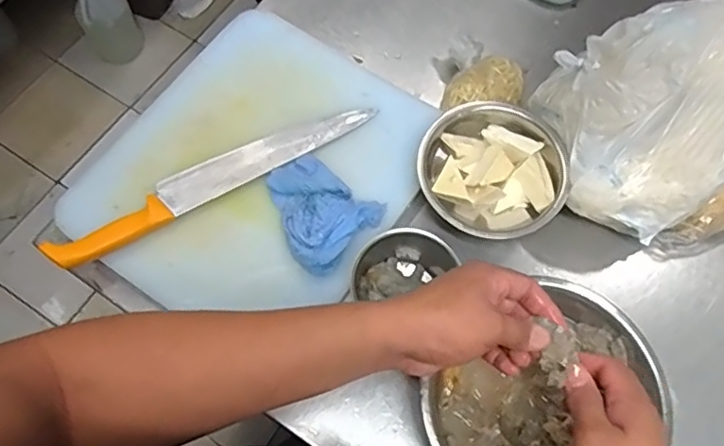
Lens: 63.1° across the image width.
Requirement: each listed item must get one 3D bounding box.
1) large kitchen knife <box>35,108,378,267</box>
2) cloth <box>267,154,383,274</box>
[{"bbox_3d":[-0.175,-0.057,0.711,0.407,0.023,0.055,-29,72,-13],"label":"large kitchen knife"},{"bbox_3d":[-0.059,-0.016,0.693,0.133,0.027,0.111,40,72,14],"label":"cloth"}]

